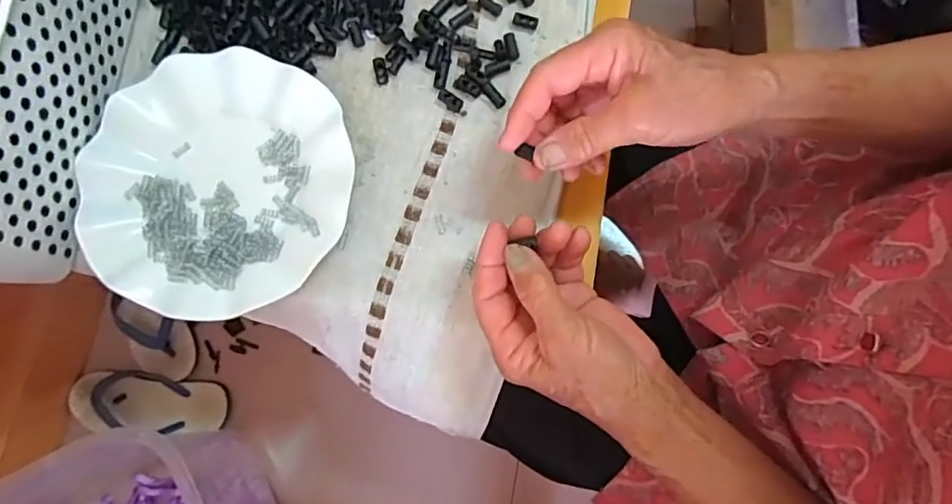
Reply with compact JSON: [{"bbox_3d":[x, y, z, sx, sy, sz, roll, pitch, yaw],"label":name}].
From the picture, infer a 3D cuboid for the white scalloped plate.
[{"bbox_3d":[-0.178,-0.048,0.390,0.179,0.022,0.178,0,79,1],"label":"white scalloped plate"}]

